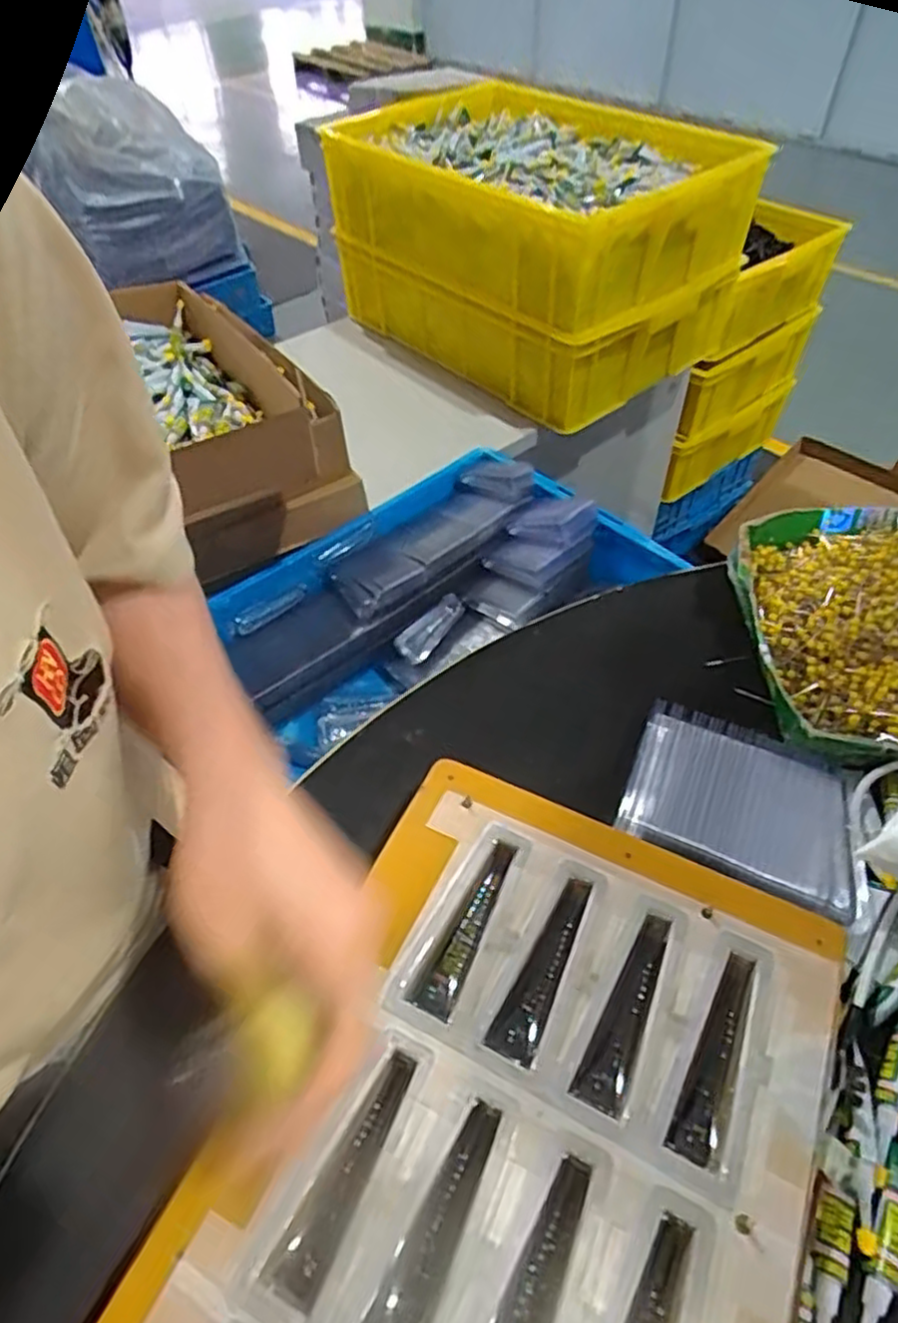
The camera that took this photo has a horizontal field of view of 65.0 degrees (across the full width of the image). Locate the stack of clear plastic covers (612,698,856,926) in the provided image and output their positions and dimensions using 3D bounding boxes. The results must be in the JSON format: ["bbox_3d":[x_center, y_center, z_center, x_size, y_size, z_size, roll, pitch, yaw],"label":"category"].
[{"bbox_3d":[0.172,0.082,0.416,0.127,0.030,0.087,19,54,16],"label":"stack of clear plastic covers"}]

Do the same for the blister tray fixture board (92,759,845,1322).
[{"bbox_3d":[0.009,0.226,0.275,0.221,0.019,0.372,19,53,21],"label":"blister tray fixture board"}]

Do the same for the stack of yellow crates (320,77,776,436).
[{"bbox_3d":[0.092,-0.585,1.000,0.287,0.311,0.586,-33,57,-23],"label":"stack of yellow crates"}]

